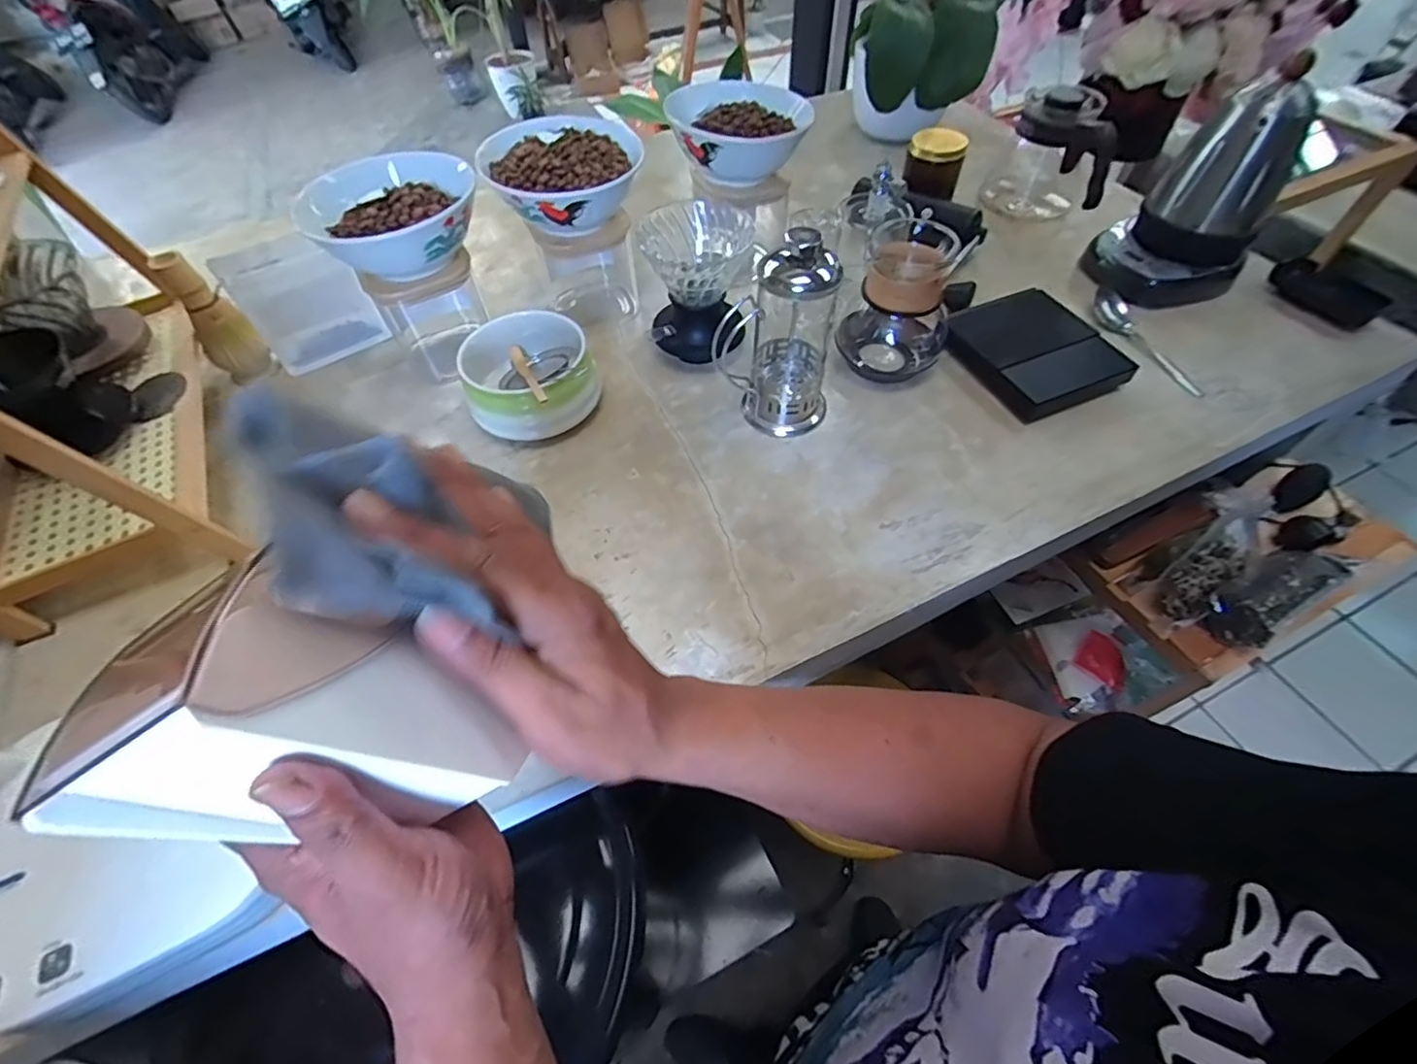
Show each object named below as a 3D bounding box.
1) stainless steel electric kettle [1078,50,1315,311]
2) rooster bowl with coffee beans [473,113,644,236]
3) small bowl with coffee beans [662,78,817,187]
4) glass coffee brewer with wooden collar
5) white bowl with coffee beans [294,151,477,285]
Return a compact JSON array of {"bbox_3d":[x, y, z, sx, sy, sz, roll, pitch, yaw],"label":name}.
[{"bbox_3d":[0.526,-0.367,0.639,0.139,0.200,0.132,-30,60,-18],"label":"stainless steel electric kettle"},{"bbox_3d":[-0.144,-0.360,0.593,0.152,0.058,0.153,-1,54,1],"label":"rooster bowl with coffee beans"},{"bbox_3d":[0.023,-0.425,0.636,0.124,0.068,0.131,-1,55,1],"label":"small bowl with coffee beans"},{"bbox_3d":[0.197,-0.230,0.603,0.096,0.130,0.111,24,58,18],"label":"glass coffee brewer with wooden collar"},{"bbox_3d":[-0.284,-0.284,0.547,0.150,0.067,0.123,-26,58,-16],"label":"white bowl with coffee beans"}]

